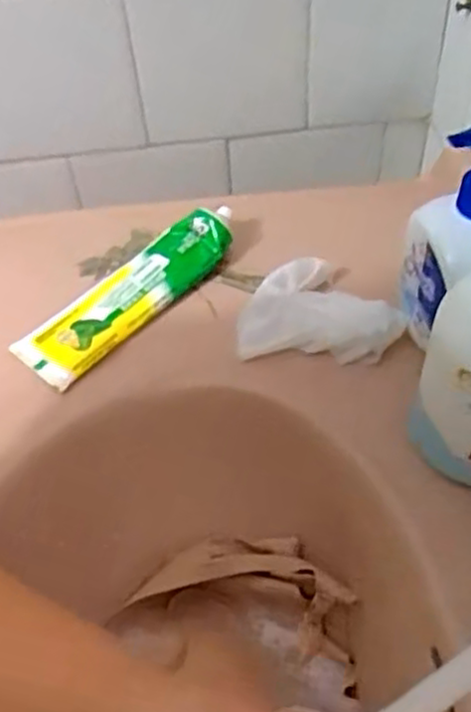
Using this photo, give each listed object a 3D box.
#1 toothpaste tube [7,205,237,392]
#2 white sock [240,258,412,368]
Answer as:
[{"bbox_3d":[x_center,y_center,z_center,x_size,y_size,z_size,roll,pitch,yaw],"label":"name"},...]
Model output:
[{"bbox_3d":[-0.077,-0.053,0.558,0.057,0.034,0.192,34,61,27],"label":"toothpaste tube"},{"bbox_3d":[0.060,-0.034,0.539,0.112,0.029,0.078,2,51,6],"label":"white sock"}]

